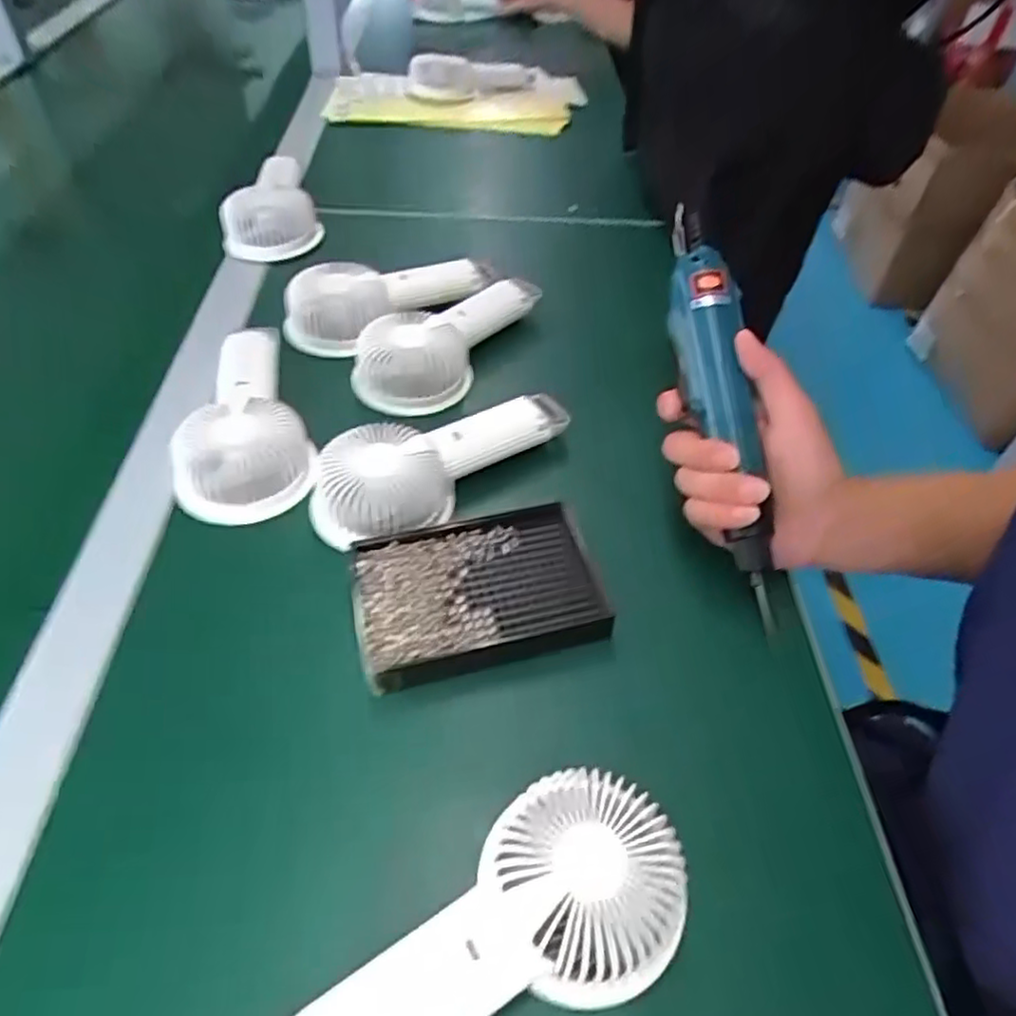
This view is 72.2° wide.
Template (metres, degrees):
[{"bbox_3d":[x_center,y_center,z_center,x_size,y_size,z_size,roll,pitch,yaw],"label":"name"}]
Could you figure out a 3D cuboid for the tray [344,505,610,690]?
[{"bbox_3d":[-0.019,0.048,0.410,0.138,0.020,0.095,-9,49,-13],"label":"tray"}]

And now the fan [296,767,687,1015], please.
[{"bbox_3d":[-0.010,0.175,0.275,0.175,0.034,0.077,-23,54,-23],"label":"fan"}]

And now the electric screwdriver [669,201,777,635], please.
[{"bbox_3d":[0.129,-0.063,0.421,0.039,0.030,0.261,-7,81,-11],"label":"electric screwdriver"}]

